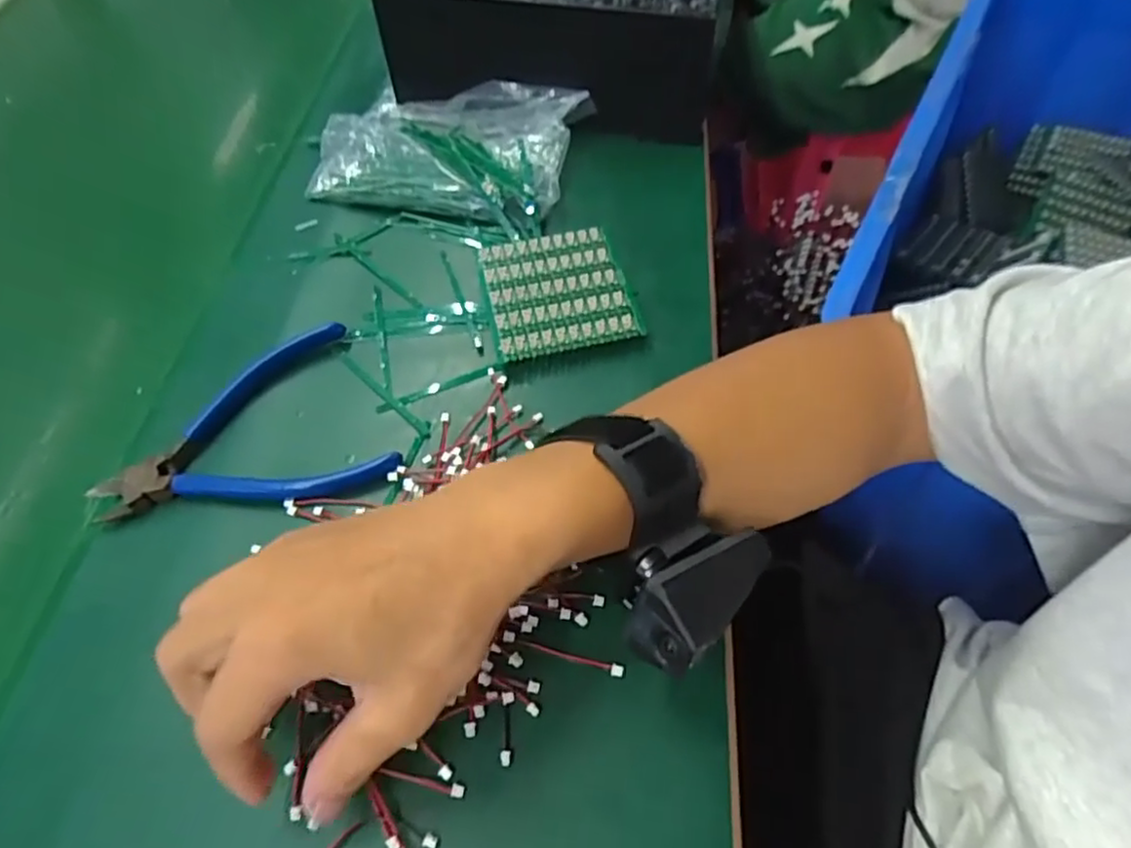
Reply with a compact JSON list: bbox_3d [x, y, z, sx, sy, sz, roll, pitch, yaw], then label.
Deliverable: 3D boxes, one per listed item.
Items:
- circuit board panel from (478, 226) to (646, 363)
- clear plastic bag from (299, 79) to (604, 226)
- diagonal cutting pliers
[{"bbox_3d":[-0.006,-0.077,0.397,0.080,0.013,0.087,-12,55,-4],"label":"circuit board panel"},{"bbox_3d":[-0.081,-0.192,0.470,0.171,0.027,0.111,11,57,12],"label":"clear plastic bag"},{"bbox_3d":[-0.160,-0.006,0.361,0.145,0.016,0.108,-8,55,-1],"label":"diagonal cutting pliers"}]

